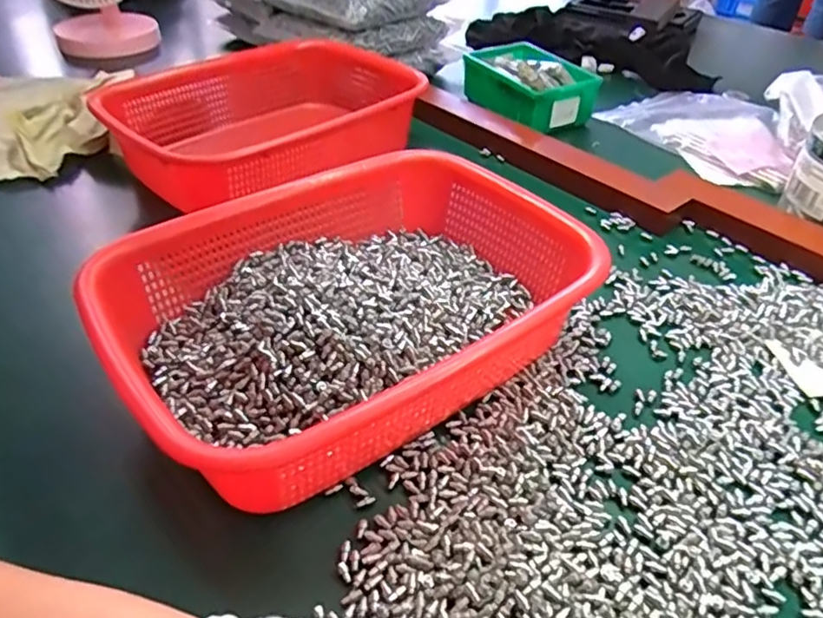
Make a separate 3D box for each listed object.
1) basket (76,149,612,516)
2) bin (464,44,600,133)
[{"bbox_3d":[-0.030,-0.006,0.384,0.270,0.072,0.205,-25,46,-28],"label":"basket"},{"bbox_3d":[0.137,-0.269,0.720,0.112,0.054,0.165,-15,42,-18],"label":"bin"}]

